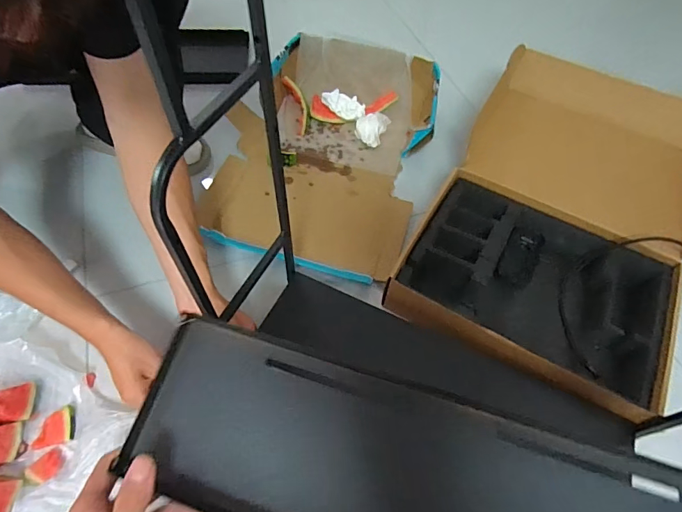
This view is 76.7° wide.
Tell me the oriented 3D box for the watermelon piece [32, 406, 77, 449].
[{"bbox_3d":[-0.354,0.212,0.533,0.043,0.013,0.041,-14,58,-12],"label":"watermelon piece"}]

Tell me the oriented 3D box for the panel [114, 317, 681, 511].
[{"bbox_3d":[0.075,0.174,0.315,0.477,0.030,0.130,16,57,10],"label":"panel"}]

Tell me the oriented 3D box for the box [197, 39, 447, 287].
[{"bbox_3d":[-0.024,-0.208,0.795,0.354,0.095,0.490,15,57,8],"label":"box"}]

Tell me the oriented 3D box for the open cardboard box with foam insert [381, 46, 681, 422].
[{"bbox_3d":[0.357,-0.076,0.687,0.383,0.132,0.567,26,59,14],"label":"open cardboard box with foam insert"}]

